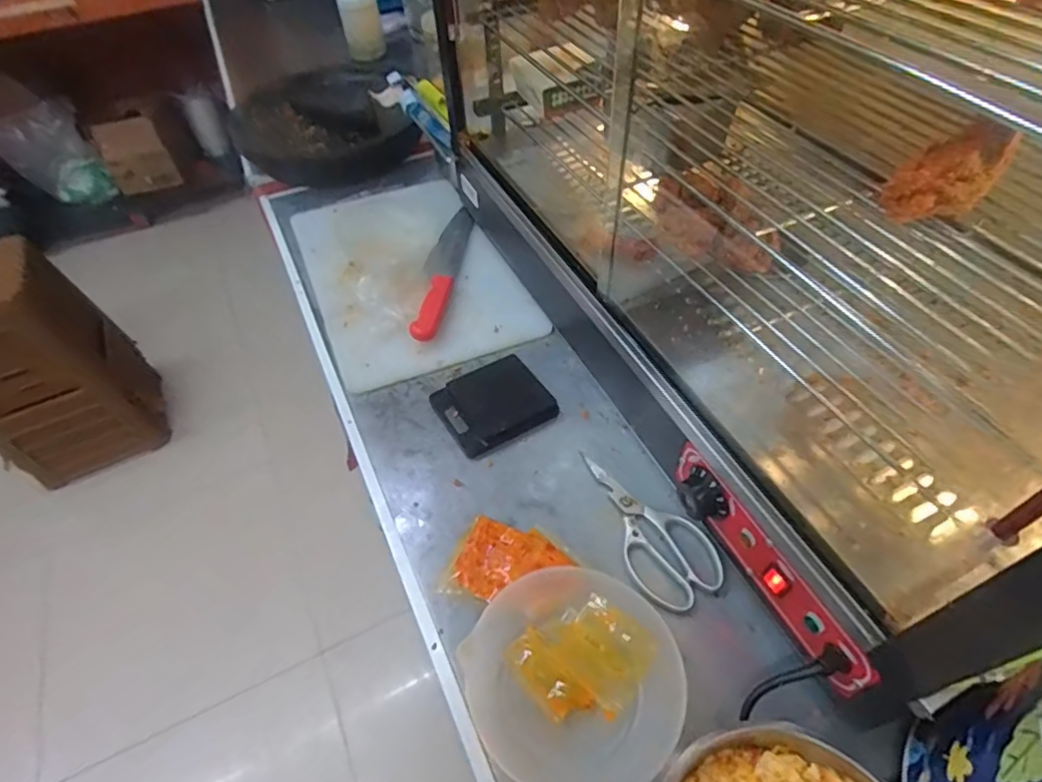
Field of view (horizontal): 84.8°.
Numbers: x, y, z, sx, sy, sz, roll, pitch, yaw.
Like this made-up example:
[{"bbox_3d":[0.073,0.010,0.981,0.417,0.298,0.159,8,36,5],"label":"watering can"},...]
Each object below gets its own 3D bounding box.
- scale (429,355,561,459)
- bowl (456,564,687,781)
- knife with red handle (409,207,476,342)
[{"bbox_3d":[-0.033,0.015,0.694,0.127,0.018,0.109,-26,55,-20],"label":"scale"},{"bbox_3d":[0.044,0.239,0.479,0.173,0.047,0.162,0,50,0],"label":"bowl"},{"bbox_3d":[-0.119,-0.191,0.860,0.048,0.019,0.322,5,50,5],"label":"knife with red handle"}]

